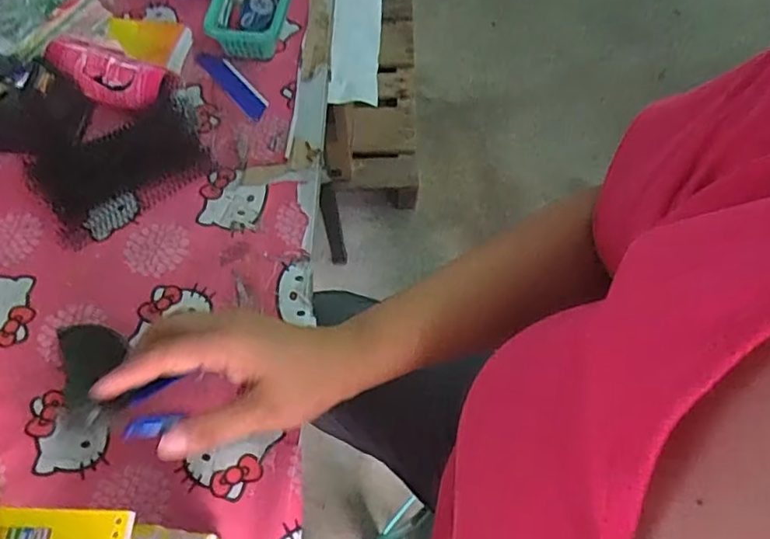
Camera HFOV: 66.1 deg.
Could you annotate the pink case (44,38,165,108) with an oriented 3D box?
[{"bbox_3d":[-0.325,-0.228,0.692,0.144,0.039,0.063,26,67,13],"label":"pink case"}]

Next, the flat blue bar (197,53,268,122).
[{"bbox_3d":[-0.184,-0.226,0.714,0.032,0.007,0.124,-38,69,-16],"label":"flat blue bar"}]

